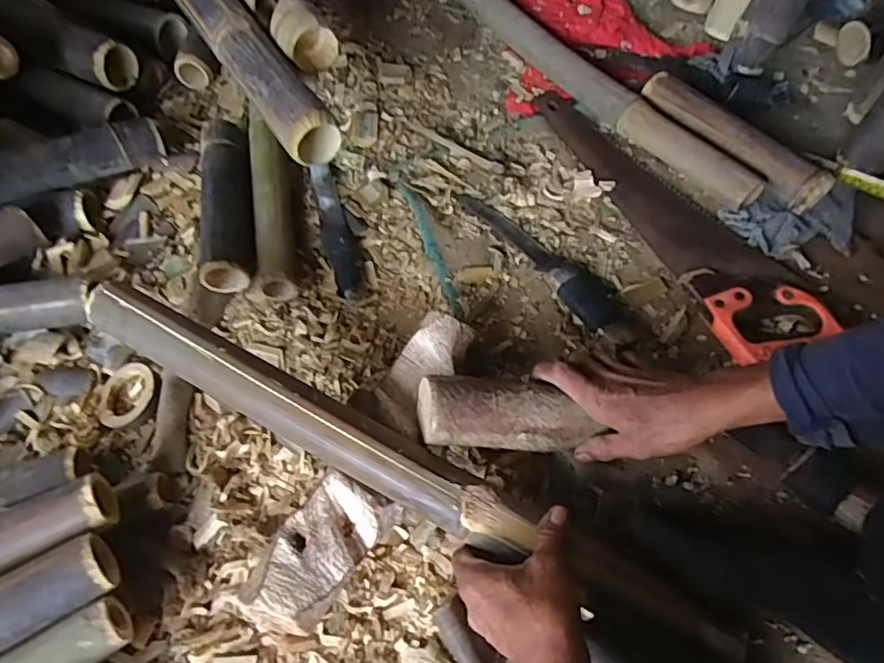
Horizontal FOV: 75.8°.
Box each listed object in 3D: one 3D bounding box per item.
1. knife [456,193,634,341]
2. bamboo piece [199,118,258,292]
[{"bbox_3d":[0.130,-0.092,0.693,0.058,0.028,0.284,-35,65,-14],"label":"knife"},{"bbox_3d":[-0.277,-0.170,0.736,0.060,0.070,0.257,-11,62,-2],"label":"bamboo piece"}]

